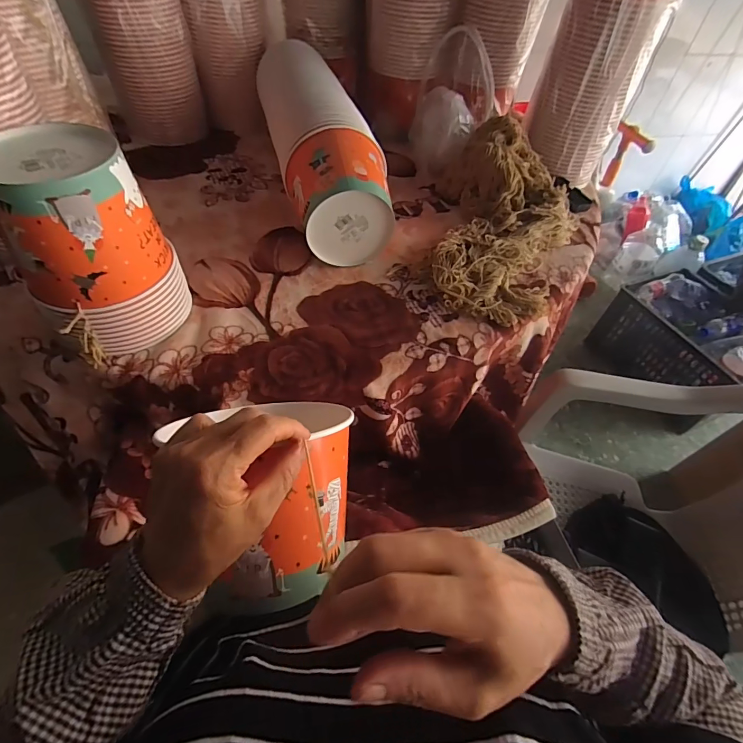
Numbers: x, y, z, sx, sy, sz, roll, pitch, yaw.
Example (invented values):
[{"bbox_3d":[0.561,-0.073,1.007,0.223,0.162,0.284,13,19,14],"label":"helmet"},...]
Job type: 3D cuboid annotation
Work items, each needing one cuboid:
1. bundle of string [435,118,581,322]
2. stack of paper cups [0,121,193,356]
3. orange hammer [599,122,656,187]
[{"bbox_3d":[0.223,-0.254,0.665,0.243,0.105,0.403,14,52,7],"label":"bundle of string"},{"bbox_3d":[-0.307,-0.139,0.457,0.146,0.200,0.122,-29,59,-25],"label":"stack of paper cups"},{"bbox_3d":[0.885,-0.742,1.422,0.045,0.204,0.210,6,51,0],"label":"orange hammer"}]

